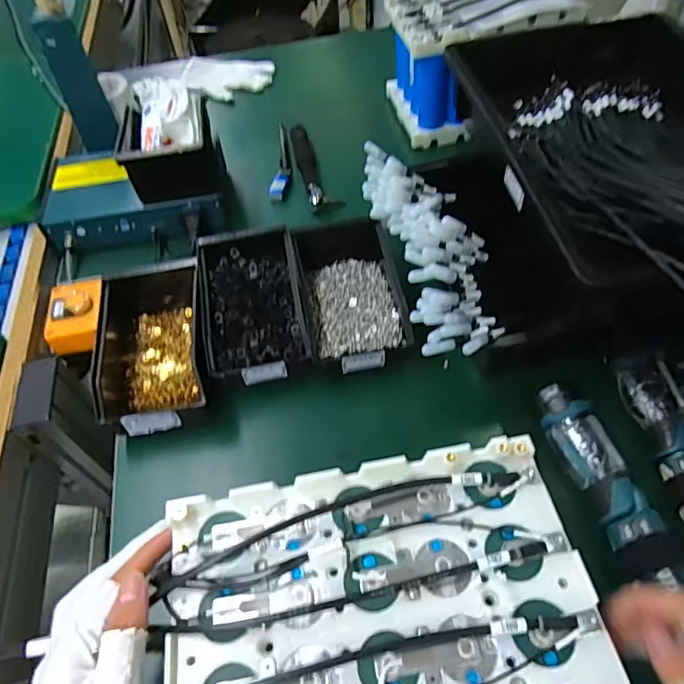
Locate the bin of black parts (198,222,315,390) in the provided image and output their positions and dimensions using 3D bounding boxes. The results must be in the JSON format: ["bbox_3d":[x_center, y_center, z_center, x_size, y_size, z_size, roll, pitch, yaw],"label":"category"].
[{"bbox_3d":[-0.095,-0.045,0.573,0.100,0.058,0.181,-11,52,-3],"label":"bin of black parts"}]

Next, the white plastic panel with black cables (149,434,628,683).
[{"bbox_3d":[0.020,0.153,0.290,0.232,0.015,0.175,-10,52,-2],"label":"white plastic panel with black cables"}]

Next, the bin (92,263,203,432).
[{"bbox_3d":[-0.200,-0.004,0.570,0.111,0.066,0.206,-9,52,-2],"label":"bin"}]

